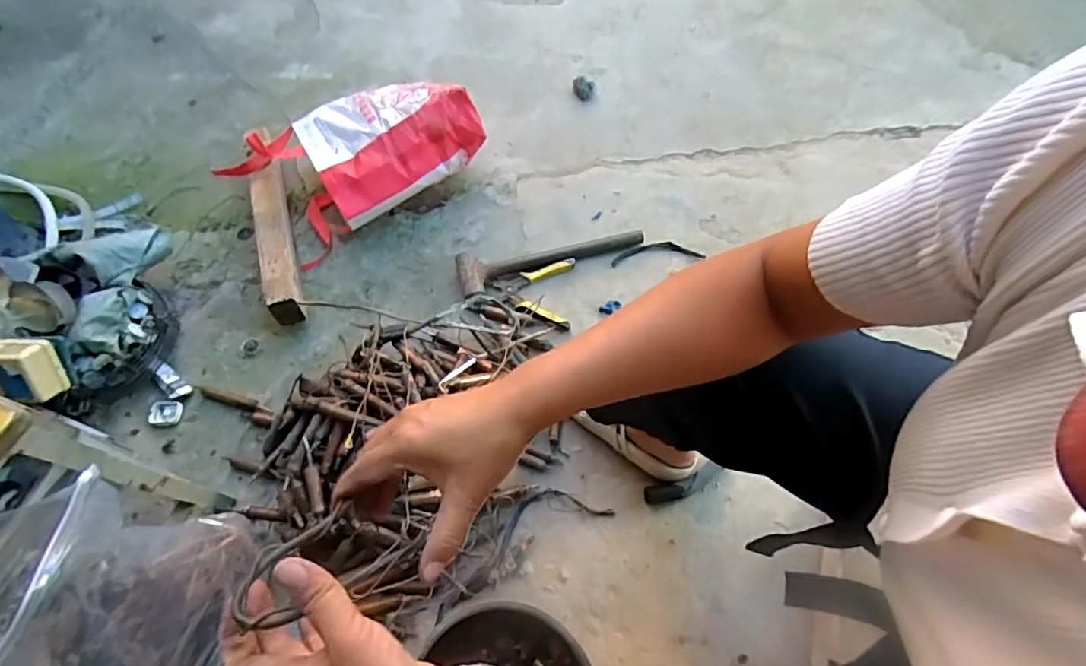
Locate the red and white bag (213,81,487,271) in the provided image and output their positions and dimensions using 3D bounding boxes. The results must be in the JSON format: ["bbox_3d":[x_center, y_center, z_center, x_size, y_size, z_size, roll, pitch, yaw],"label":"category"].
[{"bbox_3d":[-0.360,-0.344,1.064,0.438,0.180,0.240,-31,69,-17],"label":"red and white bag"}]

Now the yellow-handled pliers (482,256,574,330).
[{"bbox_3d":[-0.016,-0.092,1.025,0.167,0.022,0.140,17,64,5],"label":"yellow-handled pliers"}]

